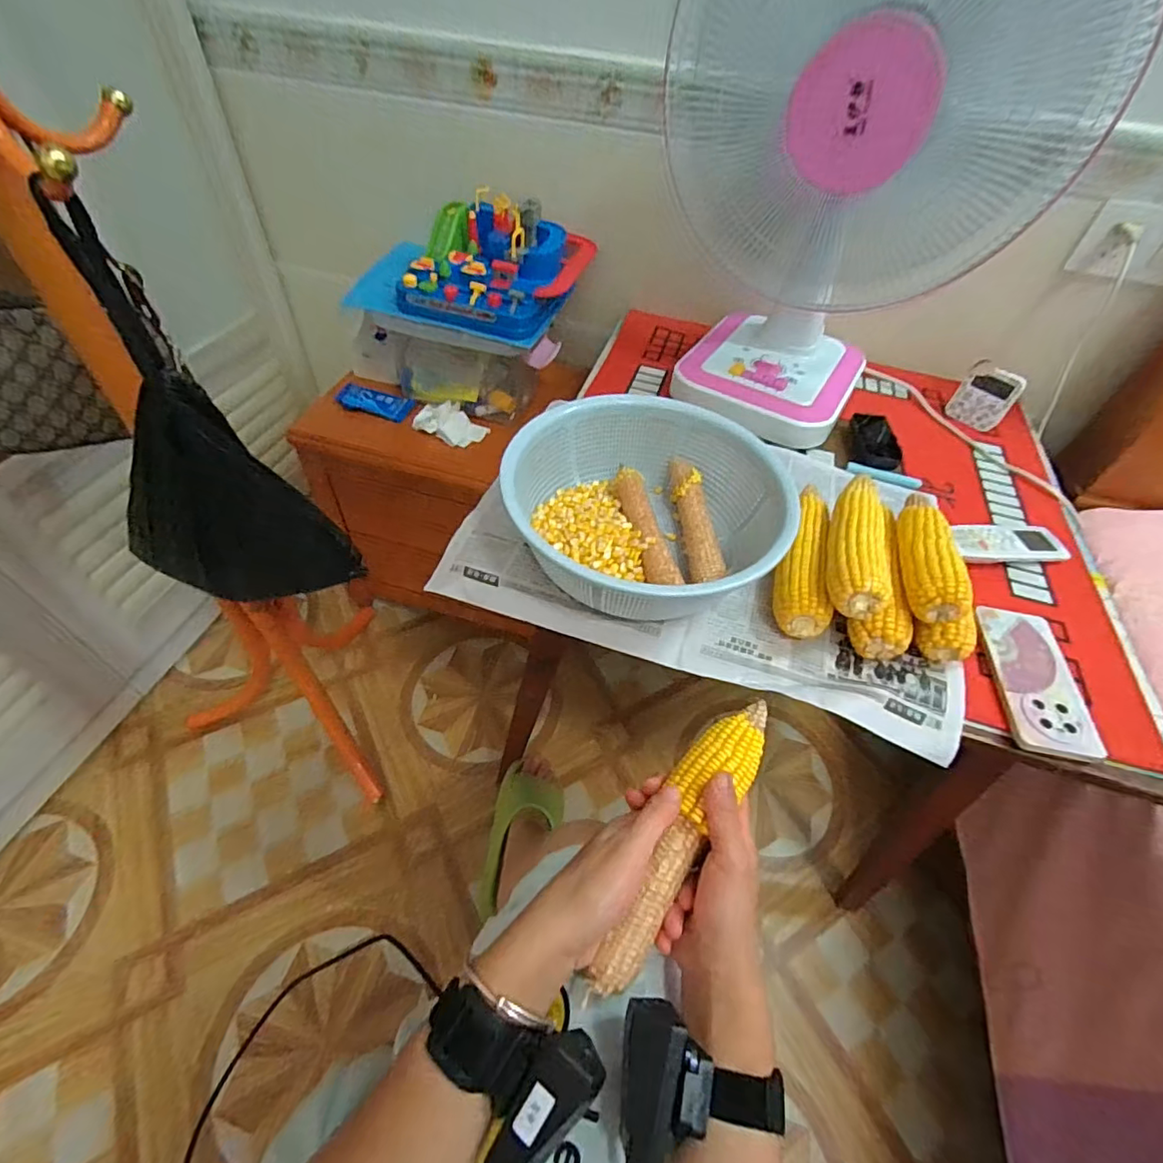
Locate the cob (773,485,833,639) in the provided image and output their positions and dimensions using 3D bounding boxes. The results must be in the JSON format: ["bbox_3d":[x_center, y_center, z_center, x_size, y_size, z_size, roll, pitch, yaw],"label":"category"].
[{"bbox_3d":[0.236,-0.032,0.578,0.049,0.040,0.196,14,50,6],"label":"cob"}]

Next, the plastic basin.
[{"bbox_3d":[0.064,-0.079,0.575,0.276,0.104,0.225,-2,51,-7],"label":"plastic basin"}]

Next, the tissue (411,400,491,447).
[{"bbox_3d":[-0.222,-0.268,0.918,0.114,0.049,0.051,17,51,9],"label":"tissue"}]

